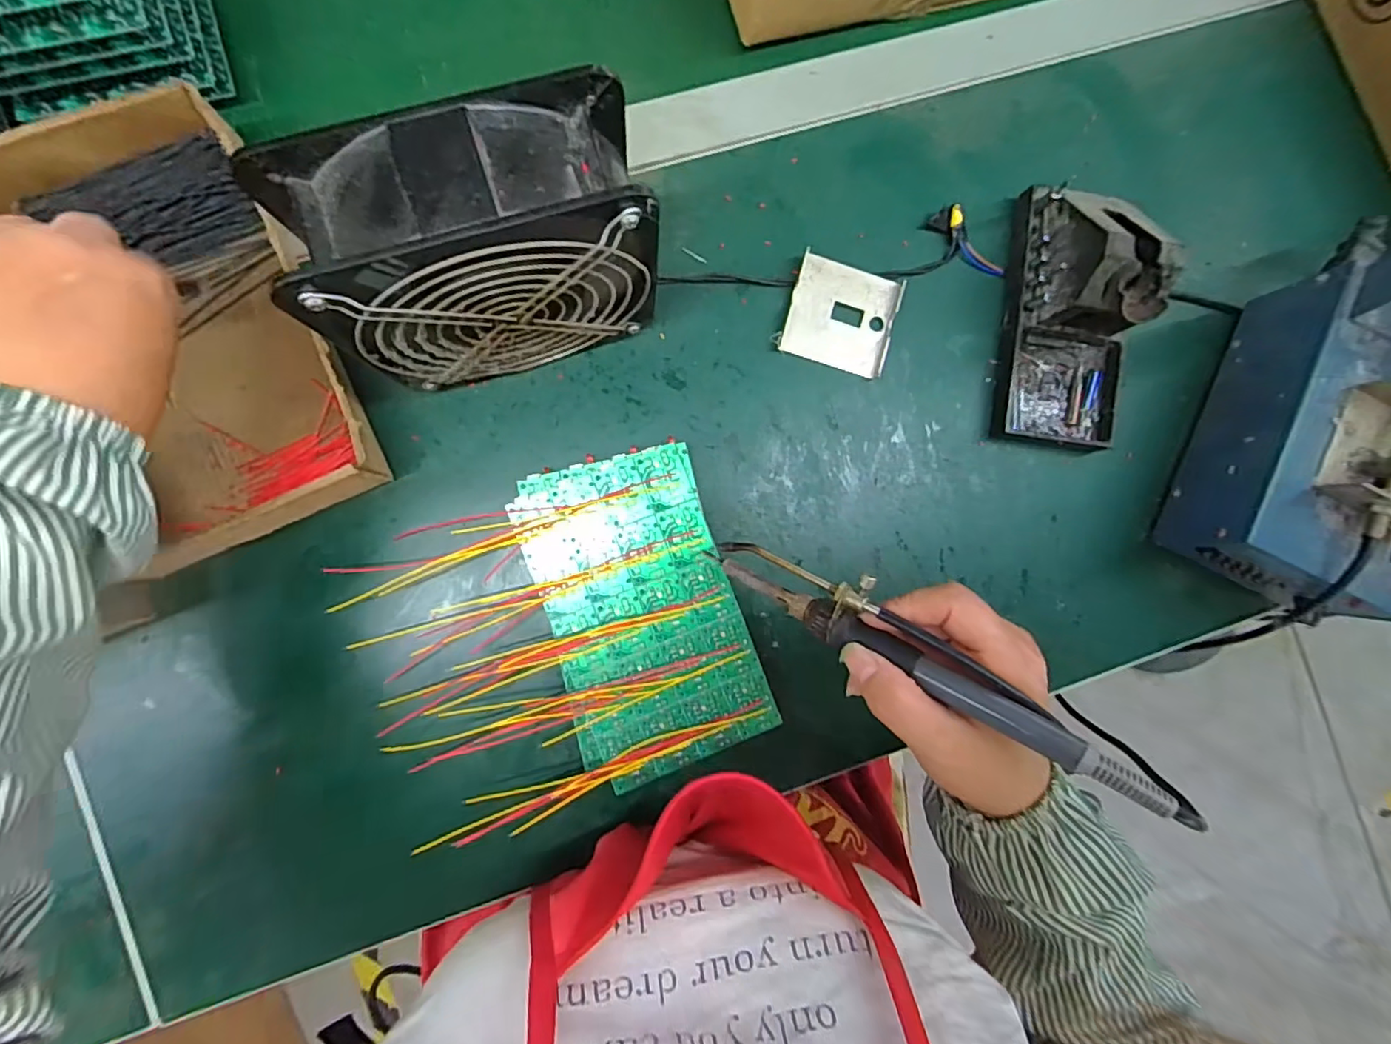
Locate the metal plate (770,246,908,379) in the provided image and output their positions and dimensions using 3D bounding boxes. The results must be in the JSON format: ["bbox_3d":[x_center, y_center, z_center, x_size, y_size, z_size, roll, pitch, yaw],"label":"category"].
[{"bbox_3d":[0.094,-0.133,0.377,0.070,0.007,0.065,14,86,-4],"label":"metal plate"}]

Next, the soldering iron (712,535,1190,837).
[{"bbox_3d":[0.094,0.056,0.258,0.210,0.020,0.028,29,85,29],"label":"soldering iron"}]

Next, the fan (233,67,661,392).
[{"bbox_3d":[-0.096,-0.121,0.290,0.142,0.152,0.060,-15,89,-5],"label":"fan"}]

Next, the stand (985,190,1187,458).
[{"bbox_3d":[0.240,-0.130,0.359,0.074,0.070,0.154,6,87,-5],"label":"stand"}]

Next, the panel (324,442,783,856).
[{"bbox_3d":[-0.081,0.068,0.344,0.214,0.030,0.186,-19,89,-5],"label":"panel"}]

